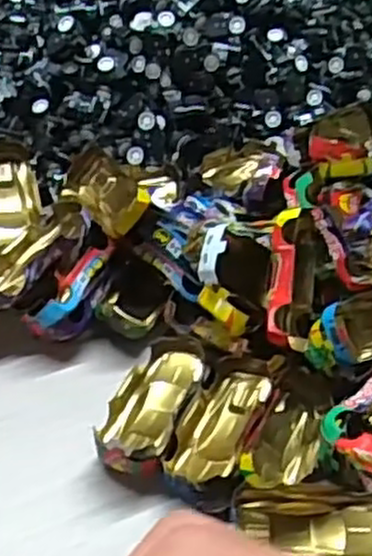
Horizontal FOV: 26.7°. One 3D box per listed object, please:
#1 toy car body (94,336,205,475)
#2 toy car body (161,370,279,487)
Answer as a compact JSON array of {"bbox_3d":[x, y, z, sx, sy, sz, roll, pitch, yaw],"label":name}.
[{"bbox_3d":[-0.014,0.051,0.336,0.030,0.016,0.070,21,45,11],"label":"toy car body"},{"bbox_3d":[0.016,0.063,0.334,0.031,0.013,0.060,27,46,16],"label":"toy car body"}]

